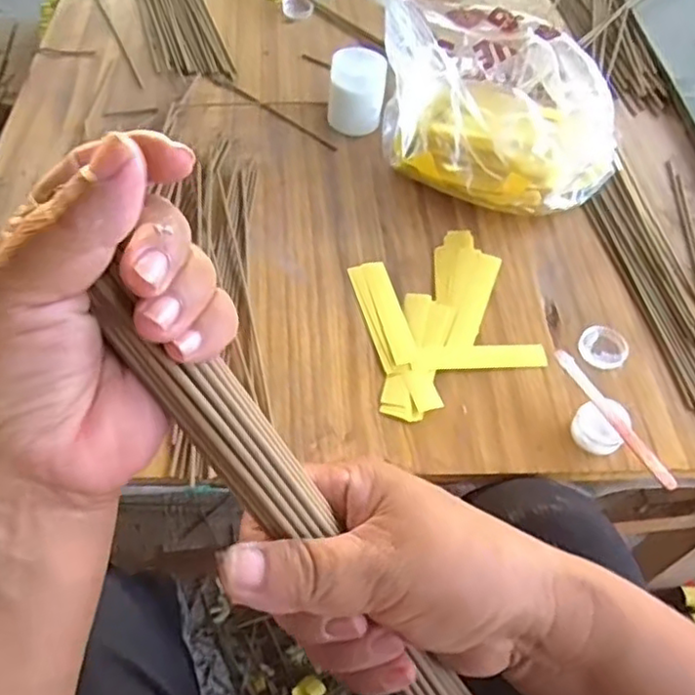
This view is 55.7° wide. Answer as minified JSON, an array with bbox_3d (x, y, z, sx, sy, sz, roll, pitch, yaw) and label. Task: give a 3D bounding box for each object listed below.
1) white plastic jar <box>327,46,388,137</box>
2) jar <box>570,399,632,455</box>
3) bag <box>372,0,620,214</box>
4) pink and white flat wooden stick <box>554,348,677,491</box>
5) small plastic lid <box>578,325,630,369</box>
[{"bbox_3d":[0.009,-0.259,0.666,0.054,0.066,0.049,10,54,2],"label":"white plastic jar"},{"bbox_3d":[0.185,0.057,0.478,0.037,0.027,0.031,38,59,20],"label":"jar"},{"bbox_3d":[0.137,-0.245,0.645,0.210,0.110,0.257,-24,59,-21],"label":"bag"},{"bbox_3d":[0.189,0.049,0.470,0.010,0.008,0.121,-23,59,-20],"label":"pink and white flat wooden stick"},{"bbox_3d":[0.210,-0.001,0.537,0.041,0.009,0.038,3,54,-4],"label":"small plastic lid"}]

